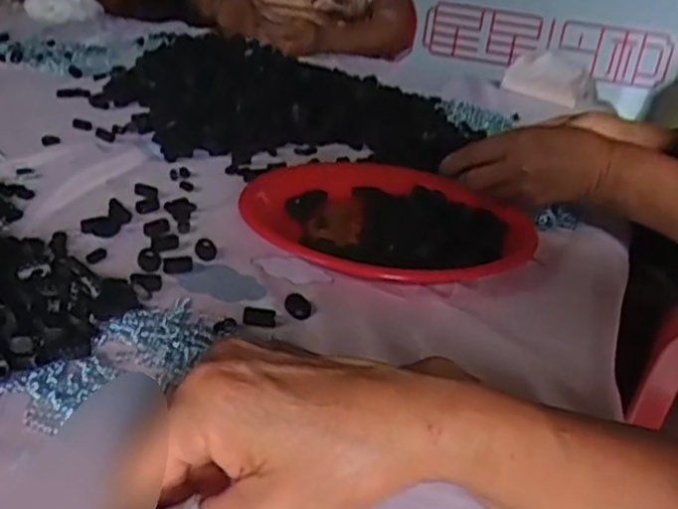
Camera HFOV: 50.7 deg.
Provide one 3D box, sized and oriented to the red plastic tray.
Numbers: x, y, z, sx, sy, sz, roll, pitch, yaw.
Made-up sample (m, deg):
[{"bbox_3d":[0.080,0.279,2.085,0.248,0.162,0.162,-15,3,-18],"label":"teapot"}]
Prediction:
[{"bbox_3d":[0.047,-0.031,0.650,0.247,0.029,0.232,11,25,6],"label":"red plastic tray"}]

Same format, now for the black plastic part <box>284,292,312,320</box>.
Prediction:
[{"bbox_3d":[-0.029,0.036,0.511,0.019,0.008,0.021,3,25,-10],"label":"black plastic part"}]

